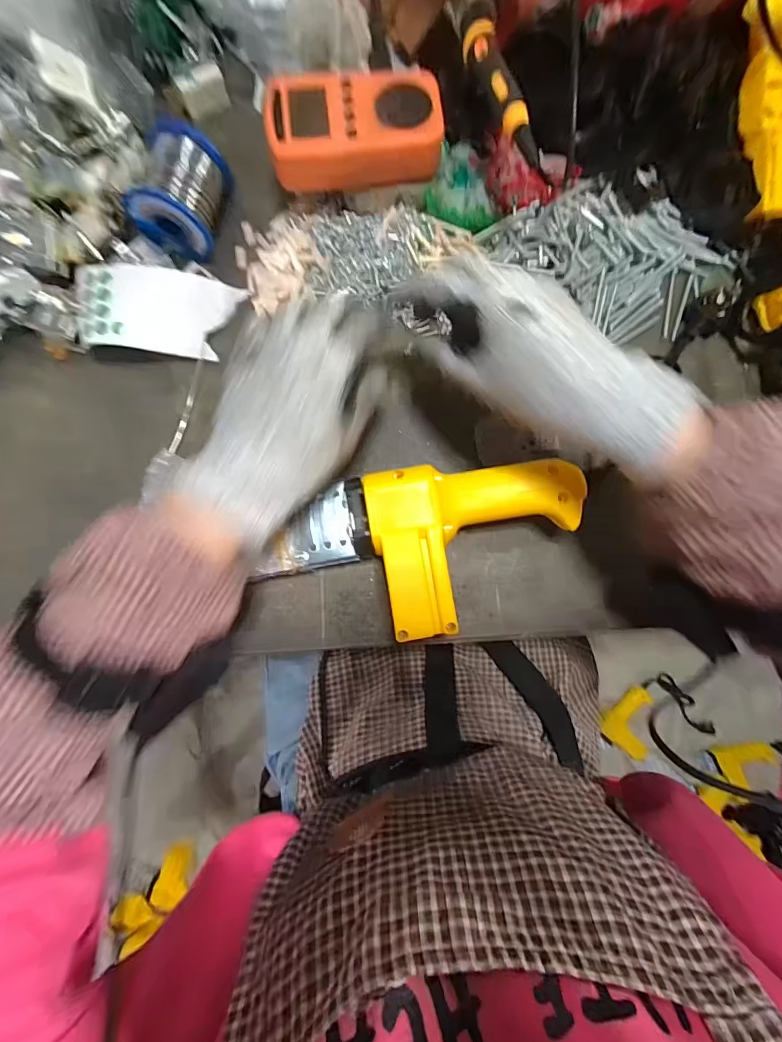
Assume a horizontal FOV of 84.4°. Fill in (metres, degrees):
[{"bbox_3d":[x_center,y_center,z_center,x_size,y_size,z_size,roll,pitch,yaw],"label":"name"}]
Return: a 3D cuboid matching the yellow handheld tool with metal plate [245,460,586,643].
[{"bbox_3d":[0.022,0.021,0.313,0.225,0.056,0.111,-8,84,-3],"label":"yellow handheld tool with metal plate"}]

